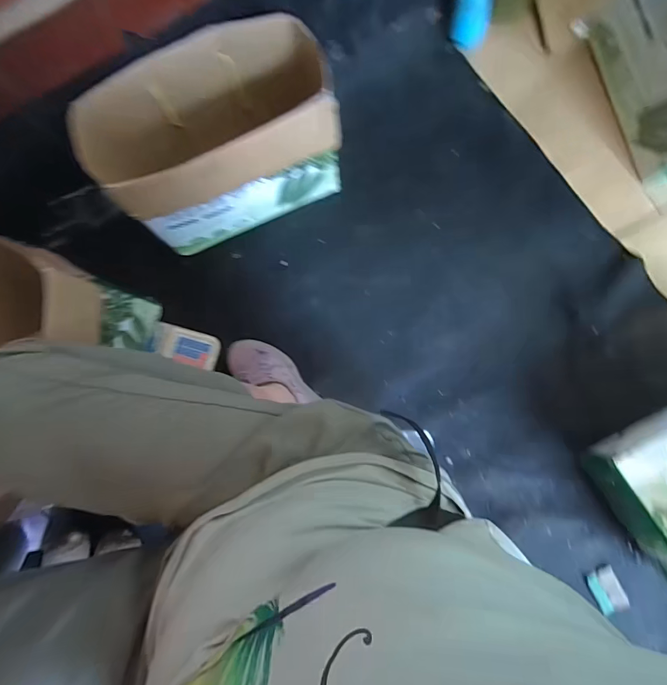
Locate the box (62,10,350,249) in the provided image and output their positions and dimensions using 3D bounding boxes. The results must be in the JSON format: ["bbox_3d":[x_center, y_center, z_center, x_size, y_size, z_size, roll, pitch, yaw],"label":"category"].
[{"bbox_3d":[-0.179,-0.338,0.690,0.361,0.272,0.197,-19,84,3],"label":"box"}]

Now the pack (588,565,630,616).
[{"bbox_3d":[0.493,0.445,0.697,0.051,0.011,0.068,-23,84,3],"label":"pack"}]

